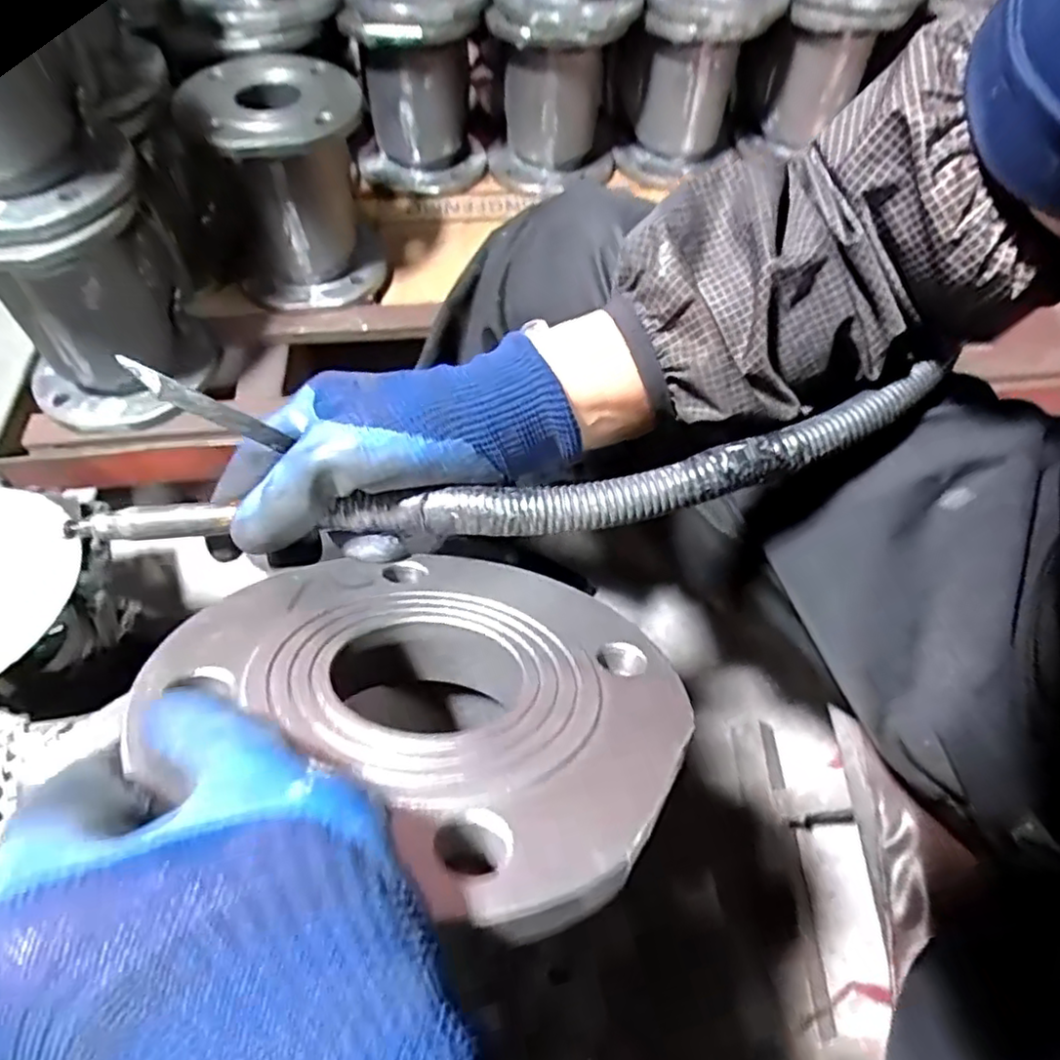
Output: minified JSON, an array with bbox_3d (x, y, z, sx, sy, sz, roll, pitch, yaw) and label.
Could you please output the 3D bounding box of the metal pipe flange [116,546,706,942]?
[{"bbox_3d":[-0.033,0.055,0.239,0.167,0.020,0.152,5,24,-2],"label":"metal pipe flange"}]

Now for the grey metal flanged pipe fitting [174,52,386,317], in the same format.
[{"bbox_3d":[-0.258,-0.367,0.735,0.175,0.205,0.182,-19,58,-13],"label":"grey metal flanged pipe fitting"}]

